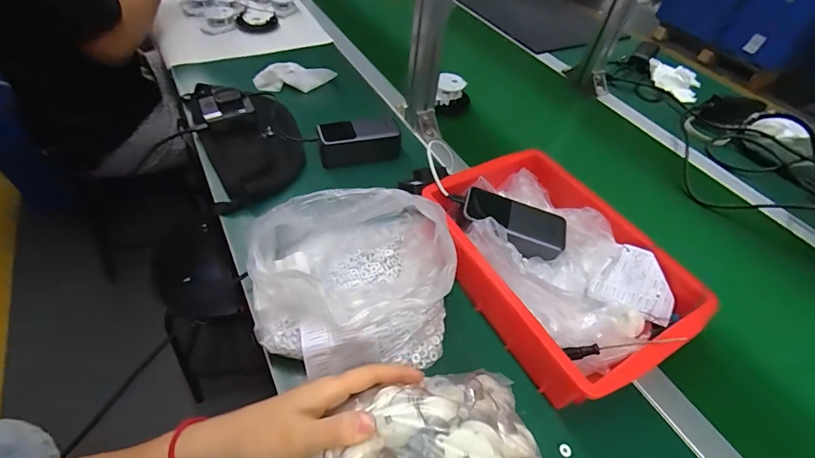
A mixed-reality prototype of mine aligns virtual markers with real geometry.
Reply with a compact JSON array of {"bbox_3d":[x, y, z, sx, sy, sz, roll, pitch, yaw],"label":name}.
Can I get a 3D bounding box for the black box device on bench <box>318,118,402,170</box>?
[{"bbox_3d":[-0.075,-0.142,0.631,0.132,0.052,0.057,-10,51,-15],"label":"black box device on bench"}]

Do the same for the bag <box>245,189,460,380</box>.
[{"bbox_3d":[-0.056,0.041,0.394,0.207,0.180,0.158,-13,52,-14],"label":"bag"}]

